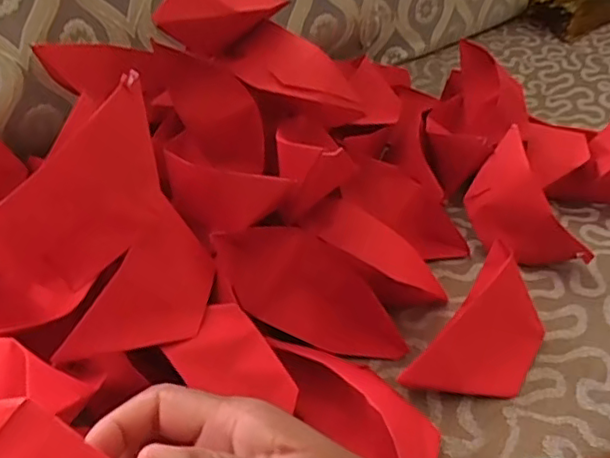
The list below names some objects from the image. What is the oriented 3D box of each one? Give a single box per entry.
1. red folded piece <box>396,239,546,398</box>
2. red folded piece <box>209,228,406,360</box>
[{"bbox_3d":[0.139,0.075,0.463,0.067,0.050,0.153,25,44,26],"label":"red folded piece"},{"bbox_3d":[0.004,0.048,0.475,0.156,0.079,0.035,32,21,-11],"label":"red folded piece"}]

